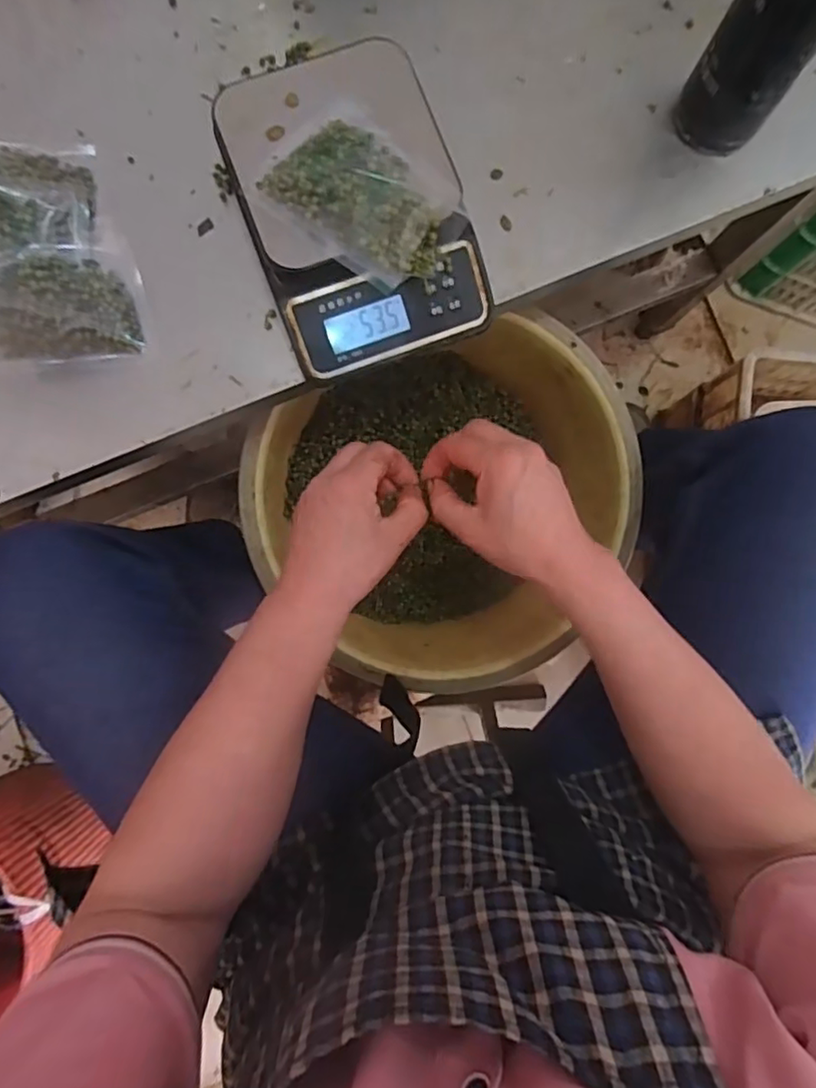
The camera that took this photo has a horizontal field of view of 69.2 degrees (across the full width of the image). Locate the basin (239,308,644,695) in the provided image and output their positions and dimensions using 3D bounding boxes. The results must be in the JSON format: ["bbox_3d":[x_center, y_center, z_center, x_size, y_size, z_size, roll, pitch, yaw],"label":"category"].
[{"bbox_3d":[0.041,-0.026,0.607,0.356,0.167,0.319,-20,88,-4],"label":"basin"}]

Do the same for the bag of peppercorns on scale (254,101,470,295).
[{"bbox_3d":[-0.029,-0.235,0.400,0.132,0.032,0.092,42,86,0],"label":"bag of peppercorns on scale"}]

